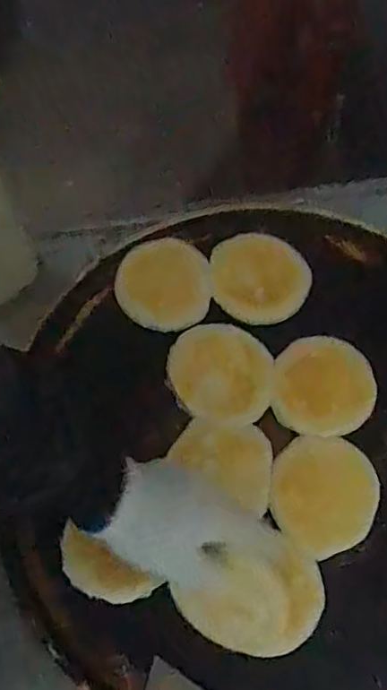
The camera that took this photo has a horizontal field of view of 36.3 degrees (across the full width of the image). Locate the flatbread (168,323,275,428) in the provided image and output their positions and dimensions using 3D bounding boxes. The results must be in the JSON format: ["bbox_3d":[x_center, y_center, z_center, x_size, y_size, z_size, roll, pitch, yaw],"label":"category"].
[{"bbox_3d":[0.029,0.030,0.622,0.107,0.004,0.108,6,70,2],"label":"flatbread"}]

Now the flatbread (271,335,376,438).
[{"bbox_3d":[0.135,0.041,0.611,0.099,0.013,0.104,6,70,2],"label":"flatbread"}]

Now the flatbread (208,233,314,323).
[{"bbox_3d":[0.072,-0.076,0.645,0.108,0.020,0.097,21,71,8],"label":"flatbread"}]

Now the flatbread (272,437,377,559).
[{"bbox_3d":[0.128,0.146,0.578,0.100,0.007,0.112,18,71,7],"label":"flatbread"}]

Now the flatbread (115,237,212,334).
[{"bbox_3d":[-0.032,-0.069,0.641,0.098,0.024,0.098,0,70,0],"label":"flatbread"}]

